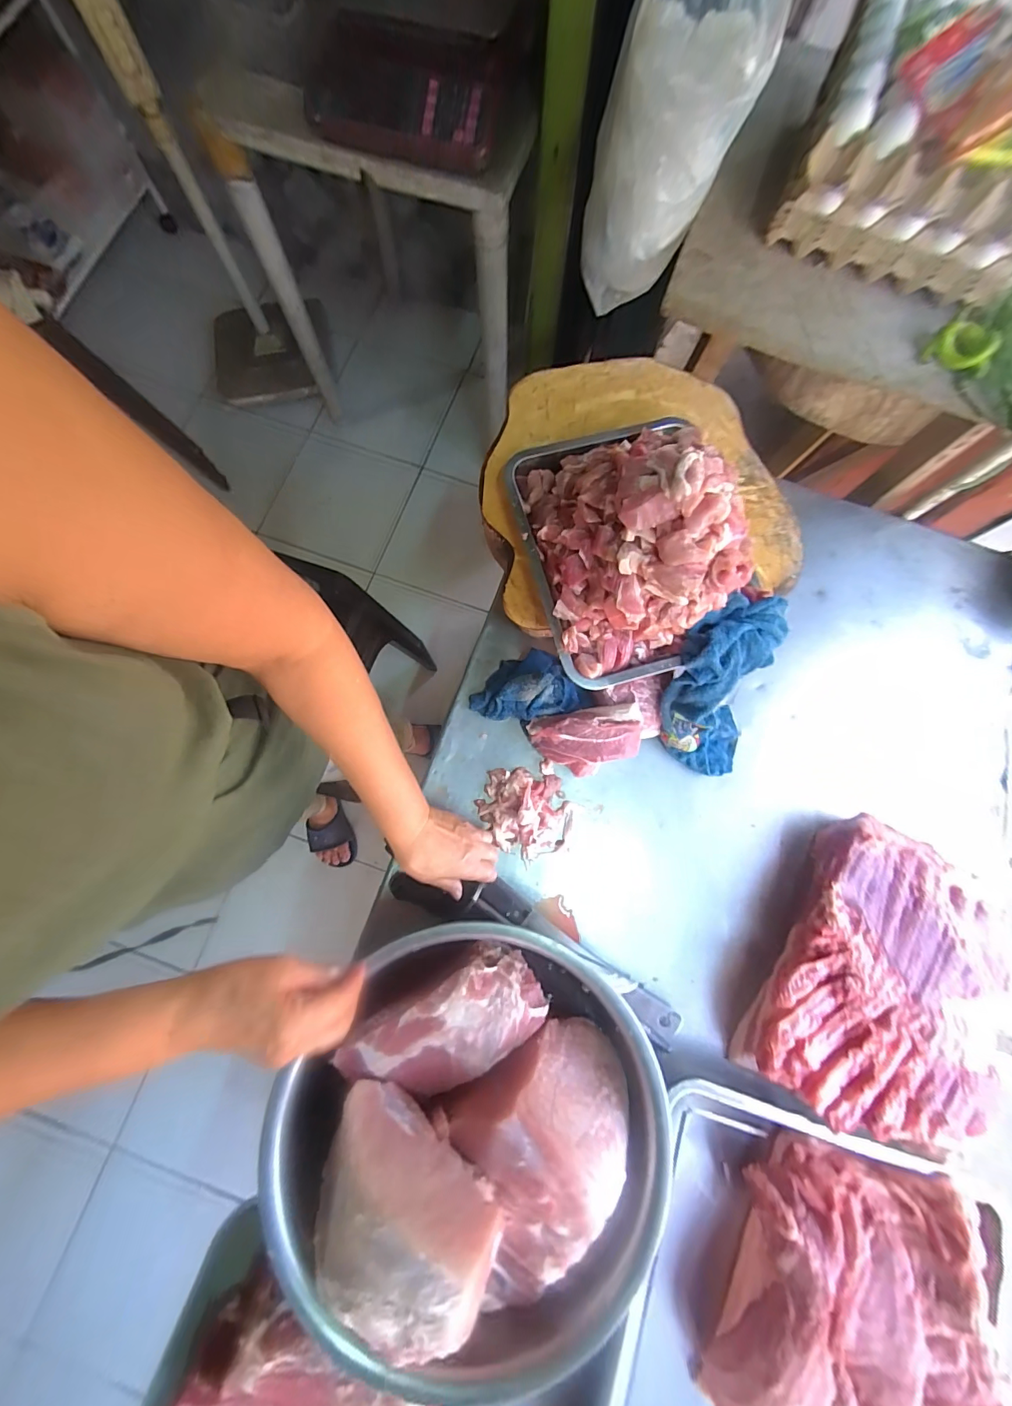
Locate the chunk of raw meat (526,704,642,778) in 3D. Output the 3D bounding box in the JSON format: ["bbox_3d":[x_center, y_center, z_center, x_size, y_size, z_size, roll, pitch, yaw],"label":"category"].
[{"bbox_3d":[0.105,0.052,0.588,0.145,0.064,0.083,-8,80,-2],"label":"chunk of raw meat"}]

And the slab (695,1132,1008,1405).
[{"bbox_3d":[0.359,0.646,0.450,0.250,0.071,0.321,21,80,3],"label":"slab"}]

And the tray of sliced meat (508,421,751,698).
[{"bbox_3d":[0.150,-0.194,0.478,0.239,0.152,0.300,-16,80,-3],"label":"tray of sliced meat"}]

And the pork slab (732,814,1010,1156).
[{"bbox_3d":[0.452,0.326,0.536,0.241,0.066,0.327,24,80,4],"label":"pork slab"}]

